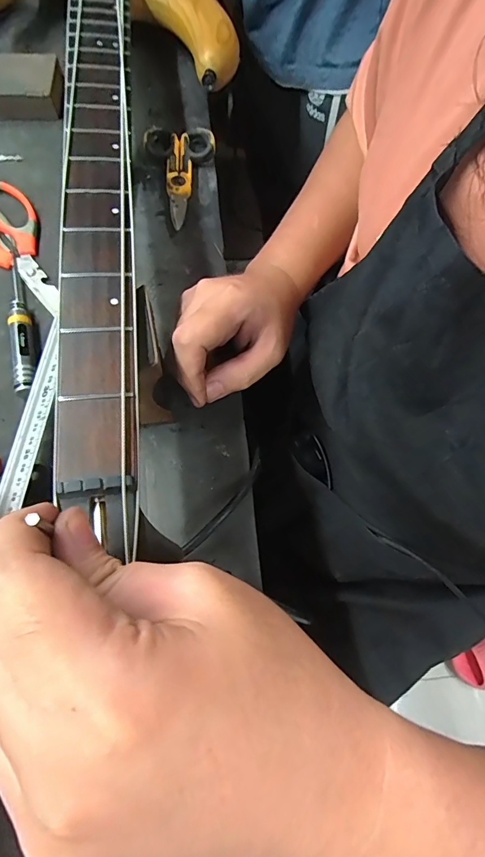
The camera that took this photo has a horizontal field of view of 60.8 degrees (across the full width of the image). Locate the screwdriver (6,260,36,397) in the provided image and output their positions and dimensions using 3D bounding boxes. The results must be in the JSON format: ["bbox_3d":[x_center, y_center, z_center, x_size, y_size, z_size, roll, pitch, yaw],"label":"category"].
[{"bbox_3d":[-0.190,-0.092,0.354,0.018,0.017,0.139,-15,70,-8],"label":"screwdriver"}]

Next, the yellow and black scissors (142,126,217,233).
[{"bbox_3d":[-0.068,-0.260,0.425,0.071,0.018,0.132,3,69,-1],"label":"yellow and black scissors"}]

